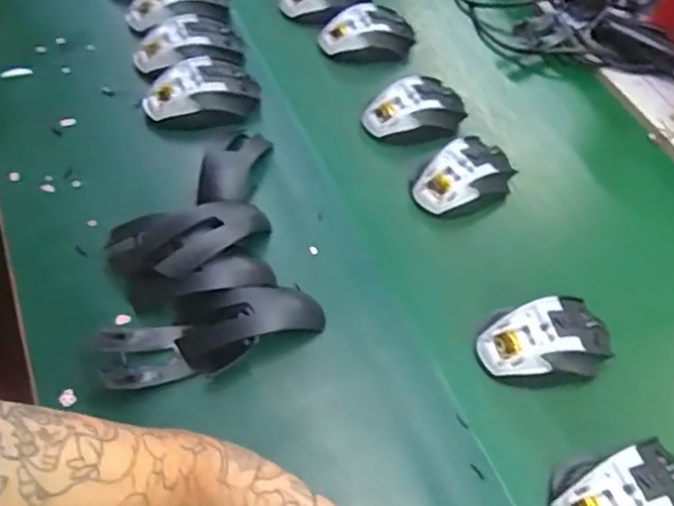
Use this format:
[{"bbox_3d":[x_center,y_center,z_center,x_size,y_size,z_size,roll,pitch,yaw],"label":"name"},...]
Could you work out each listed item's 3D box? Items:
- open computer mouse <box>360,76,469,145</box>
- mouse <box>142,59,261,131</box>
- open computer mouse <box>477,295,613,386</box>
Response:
[{"bbox_3d":[0.088,-0.157,0.749,0.118,0.040,0.074,-16,57,-20],"label":"open computer mouse"},{"bbox_3d":[-0.138,-0.165,0.698,0.118,0.032,0.085,-6,55,-13],"label":"mouse"},{"bbox_3d":[0.177,0.076,0.575,0.112,0.035,0.067,-9,55,-16],"label":"open computer mouse"}]

